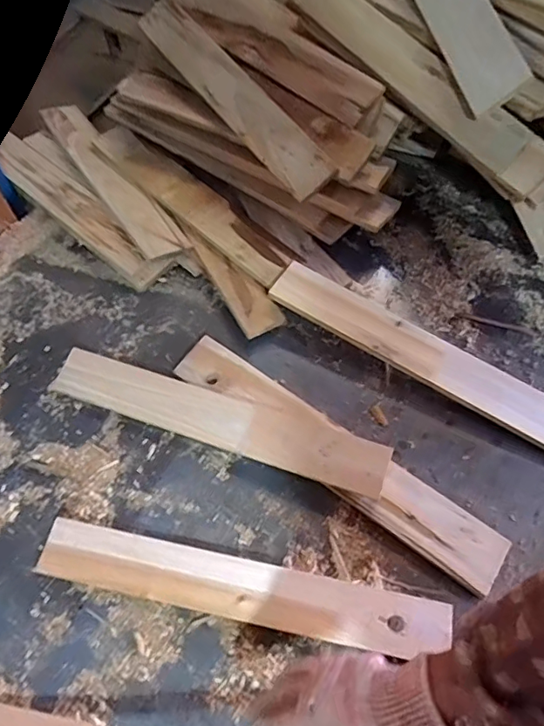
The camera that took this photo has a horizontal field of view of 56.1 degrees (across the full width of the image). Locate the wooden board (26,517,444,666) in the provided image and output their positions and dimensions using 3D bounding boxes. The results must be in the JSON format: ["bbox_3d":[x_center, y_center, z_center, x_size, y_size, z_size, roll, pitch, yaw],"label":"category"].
[{"bbox_3d":[-0.040,0.262,0.604,0.475,0.018,0.068,10,61,8],"label":"wooden board"}]

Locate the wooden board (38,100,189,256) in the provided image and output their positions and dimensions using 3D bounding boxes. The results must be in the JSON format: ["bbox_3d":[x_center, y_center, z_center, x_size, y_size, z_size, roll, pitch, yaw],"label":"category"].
[{"bbox_3d":[-0.298,-0.349,0.930,0.069,0.014,0.477,-31,64,-15],"label":"wooden board"}]

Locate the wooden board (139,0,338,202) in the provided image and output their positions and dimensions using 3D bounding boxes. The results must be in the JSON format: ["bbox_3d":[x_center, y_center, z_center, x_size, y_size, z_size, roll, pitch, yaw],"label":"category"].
[{"bbox_3d":[-0.074,-0.455,0.850,0.076,0.021,0.479,-42,73,11],"label":"wooden board"}]

